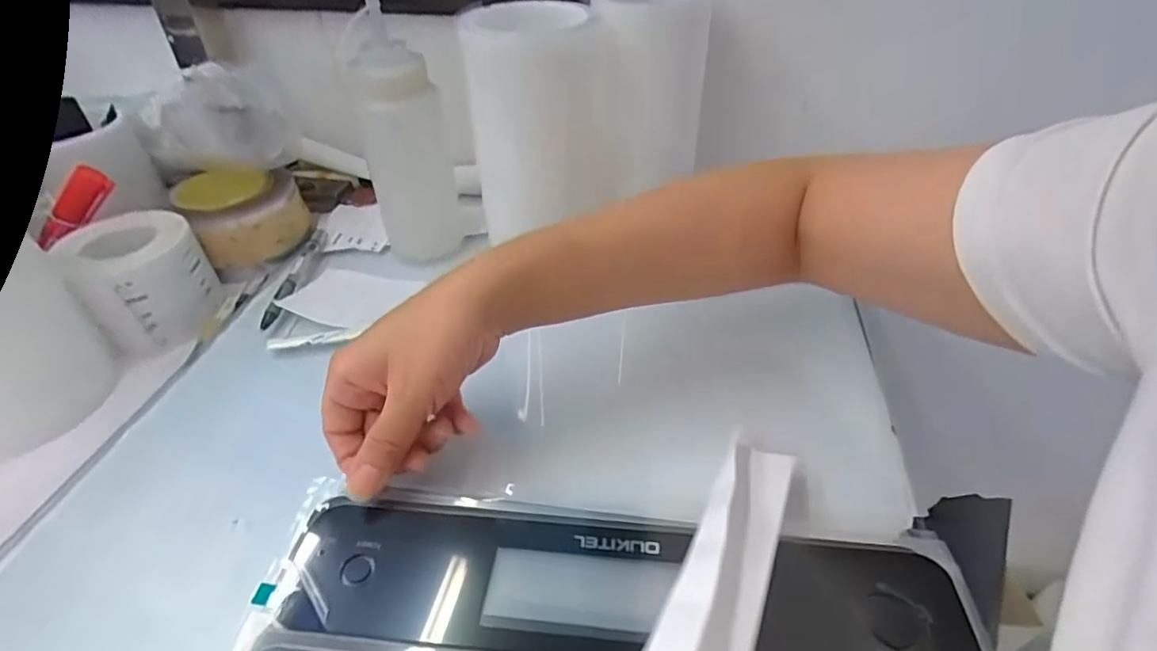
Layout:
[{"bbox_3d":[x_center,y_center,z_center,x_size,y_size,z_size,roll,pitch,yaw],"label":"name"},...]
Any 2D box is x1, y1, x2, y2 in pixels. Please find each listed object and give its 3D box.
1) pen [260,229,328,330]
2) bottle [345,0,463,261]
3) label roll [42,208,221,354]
[{"bbox_3d":[-0.244,-0.045,0.488,0.014,0.009,0.137,-4,39,-3],"label":"pen"},{"bbox_3d":[-0.148,-0.164,0.487,0.068,0.191,0.057,-12,40,-12],"label":"bottle"},{"bbox_3d":[-0.337,-0.040,0.440,0.078,0.079,0.086,-22,43,-23],"label":"label roll"}]

